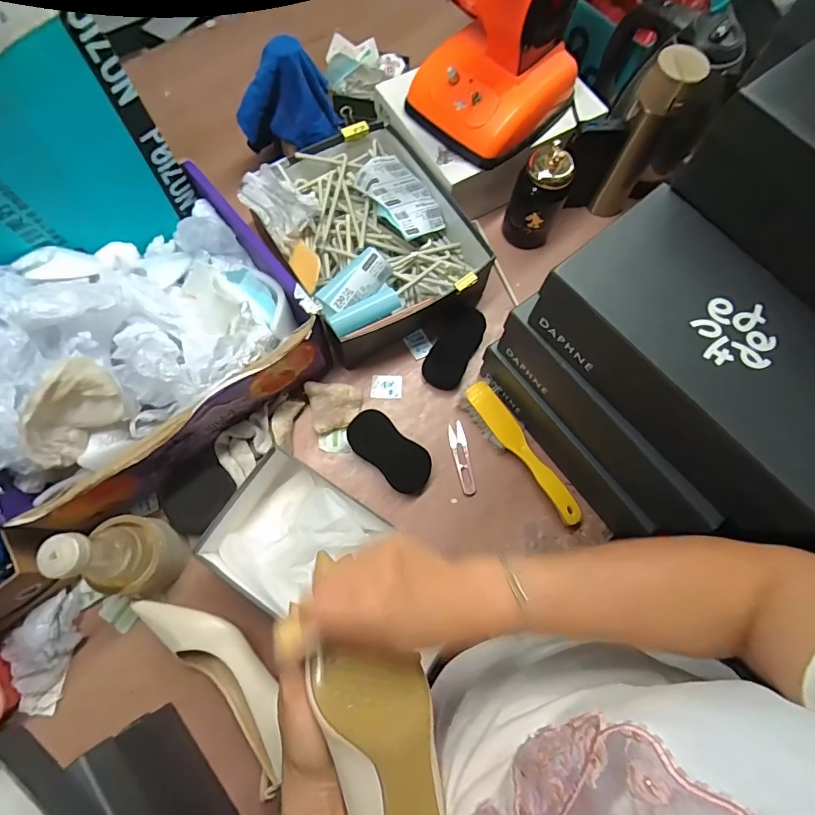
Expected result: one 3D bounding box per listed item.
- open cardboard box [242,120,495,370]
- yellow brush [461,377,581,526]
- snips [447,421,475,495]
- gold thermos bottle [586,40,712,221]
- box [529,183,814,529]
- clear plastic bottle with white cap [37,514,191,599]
[{"bbox_3d":[-0.062,-0.259,0.675,0.273,0.105,0.330,-26,75,-9],"label":"open cardboard box"},{"bbox_3d":[0.153,0.063,0.626,0.052,0.041,0.226,-29,76,-10],"label":"yellow brush"},{"bbox_3d":[0.078,0.072,0.642,0.024,0.006,0.105,-12,73,-6],"label":"snips"},{"bbox_3d":[0.345,-0.395,0.674,0.069,0.234,0.062,29,74,7],"label":"gold thermos bottle"},{"bbox_3d":[0.281,-0.052,0.428,0.159,0.095,0.289,-37,77,-12],"label":"box"},{"bbox_3d":[-0.328,0.167,0.501,0.083,0.178,0.095,-1,73,-2],"label":"clear plastic bottle with white cap"}]

